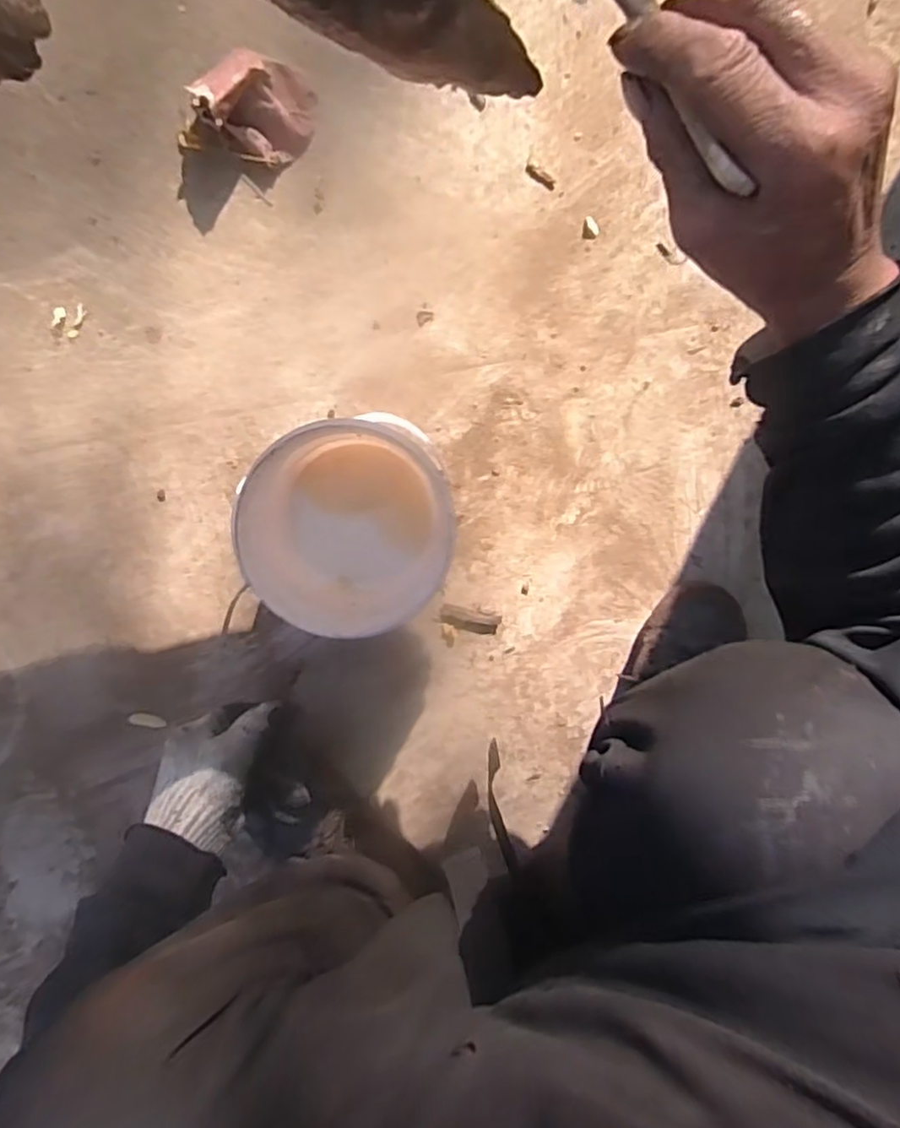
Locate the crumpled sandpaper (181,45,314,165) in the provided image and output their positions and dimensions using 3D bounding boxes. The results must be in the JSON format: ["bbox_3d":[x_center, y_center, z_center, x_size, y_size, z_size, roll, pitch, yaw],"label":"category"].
[{"bbox_3d":[-0.169,-0.381,0.541,0.105,0.041,0.082,10,98,-5],"label":"crumpled sandpaper"}]

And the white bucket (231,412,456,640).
[{"bbox_3d":[-0.079,-0.034,0.549,0.153,0.149,0.158,0,99,-3],"label":"white bucket"}]

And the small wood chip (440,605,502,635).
[{"bbox_3d":[0.019,0.055,0.639,0.057,0.006,0.020,11,98,-5],"label":"small wood chip"}]

